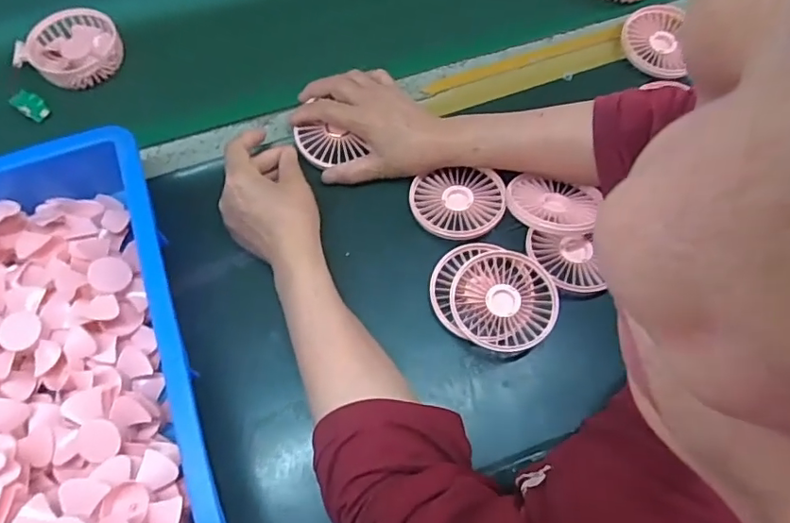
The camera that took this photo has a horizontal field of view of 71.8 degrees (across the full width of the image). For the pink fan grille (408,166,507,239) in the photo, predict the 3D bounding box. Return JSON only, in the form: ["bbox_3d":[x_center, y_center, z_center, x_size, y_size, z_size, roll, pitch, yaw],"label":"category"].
[{"bbox_3d":[0.059,-0.054,0.511,0.086,0.014,0.076,-10,65,-4],"label":"pink fan grille"}]

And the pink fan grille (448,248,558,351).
[{"bbox_3d":[0.093,0.035,0.470,0.086,0.018,0.087,-1,67,3],"label":"pink fan grille"}]

